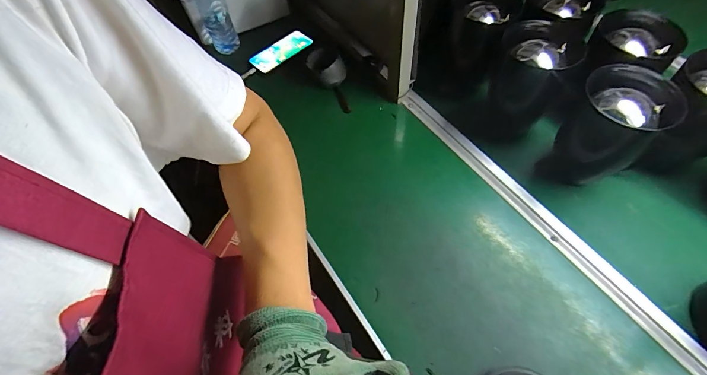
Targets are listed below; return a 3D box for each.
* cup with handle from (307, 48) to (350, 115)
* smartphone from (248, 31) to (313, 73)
[{"bbox_3d":[-0.041,-0.242,0.789,0.062,0.058,0.155,-33,100,-16],"label":"cup with handle"},{"bbox_3d":[-0.179,-0.336,0.873,0.079,0.010,0.161,40,68,23],"label":"smartphone"}]

